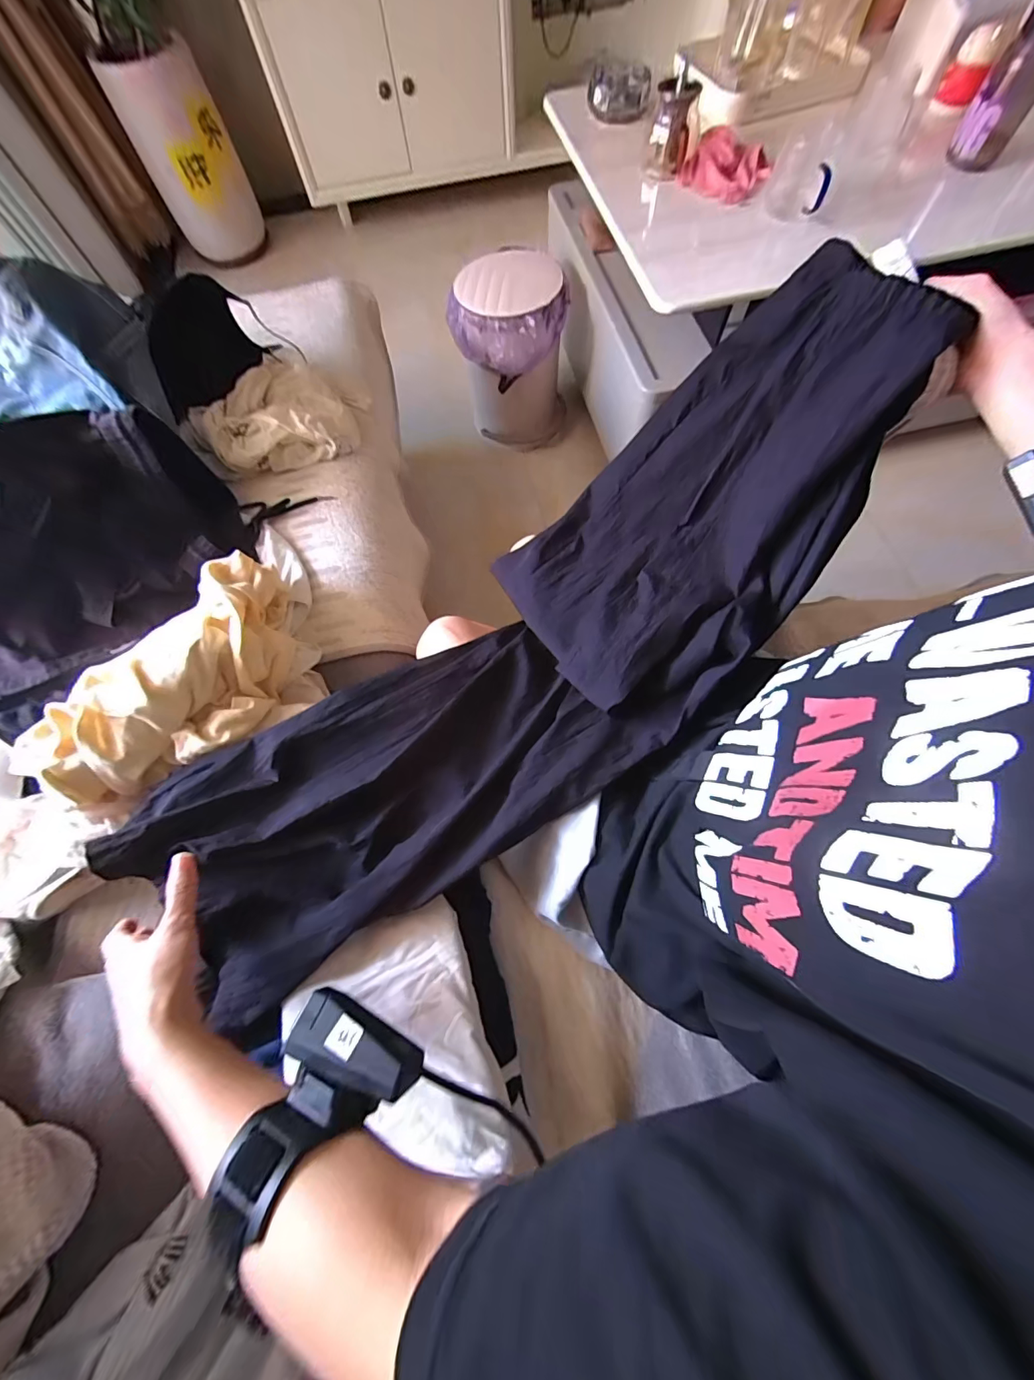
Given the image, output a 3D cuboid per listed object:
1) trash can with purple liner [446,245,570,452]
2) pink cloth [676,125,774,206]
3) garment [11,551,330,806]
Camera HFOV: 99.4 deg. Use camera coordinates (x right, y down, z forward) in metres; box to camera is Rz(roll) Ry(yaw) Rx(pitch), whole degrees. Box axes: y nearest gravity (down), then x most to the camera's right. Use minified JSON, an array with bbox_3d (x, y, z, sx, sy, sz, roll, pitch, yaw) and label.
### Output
[{"bbox_3d":[-0.009,-0.838,1.120,0.249,0.322,0.251,-1,70,2],"label":"trash can with purple liner"},{"bbox_3d":[0.389,-0.974,0.813,0.138,0.041,0.138,39,76,15],"label":"pink cloth"},{"bbox_3d":[-0.364,-0.008,0.496,0.176,0.106,0.290,39,76,15],"label":"garment"}]

